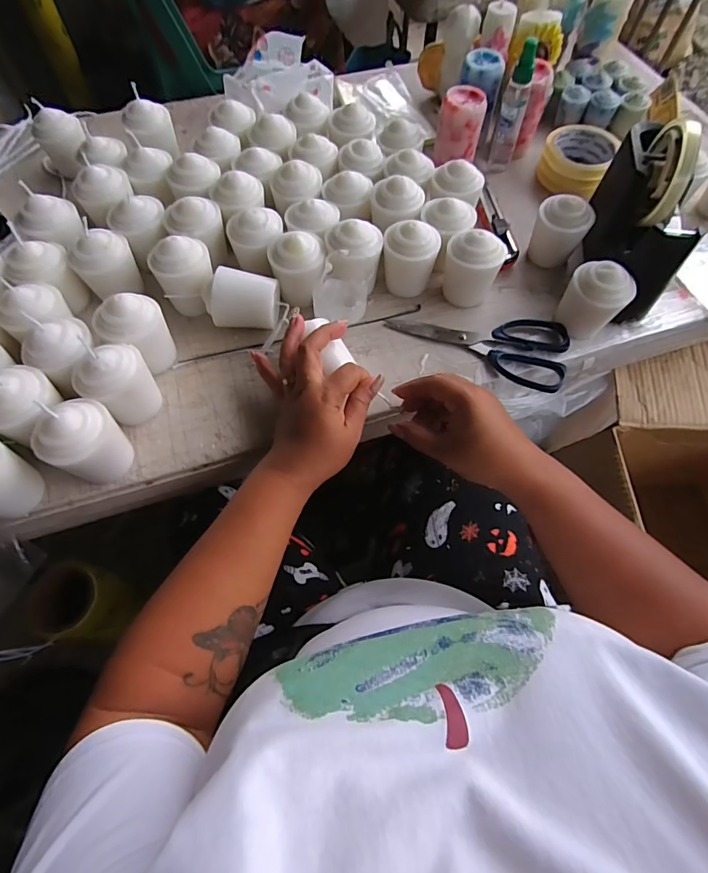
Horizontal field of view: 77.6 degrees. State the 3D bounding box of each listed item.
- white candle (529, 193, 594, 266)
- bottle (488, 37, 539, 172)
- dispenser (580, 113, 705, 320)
[{"bbox_3d":[0.223,-0.224,0.481,0.053,0.063,0.045,29,68,12],"label":"white candle"},{"bbox_3d":[0.195,-0.398,0.536,0.033,0.134,0.032,15,65,6],"label":"bottle"},{"bbox_3d":[0.284,-0.222,0.440,0.053,0.124,0.193,3,65,1],"label":"dispenser"}]

